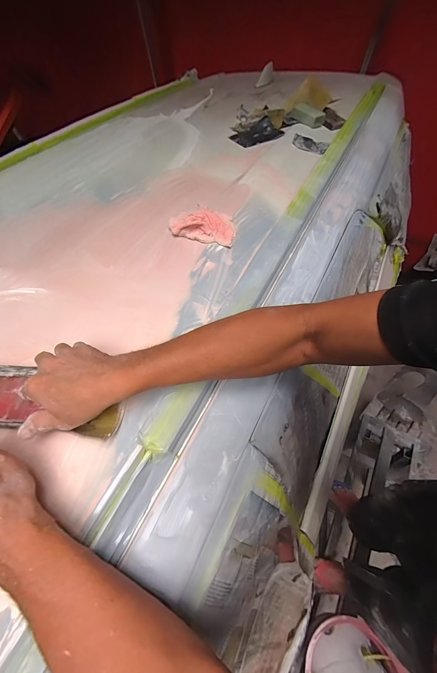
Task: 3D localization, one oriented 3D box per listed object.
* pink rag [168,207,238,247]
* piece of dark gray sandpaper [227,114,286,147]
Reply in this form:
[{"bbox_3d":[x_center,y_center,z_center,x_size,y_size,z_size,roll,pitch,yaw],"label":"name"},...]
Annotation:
[{"bbox_3d":[-0.033,-0.239,0.522,0.148,0.040,0.092,19,60,17],"label":"pink rag"},{"bbox_3d":[0.118,-0.658,0.799,0.150,0.035,0.126,-31,59,-15],"label":"piece of dark gray sandpaper"}]

